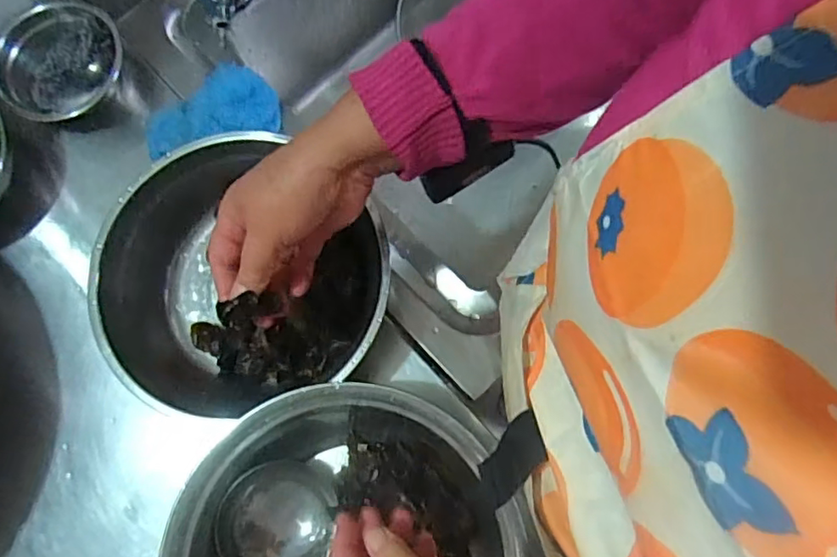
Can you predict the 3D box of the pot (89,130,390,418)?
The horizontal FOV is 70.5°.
[{"bbox_3d":[-0.159,0.011,0.528,0.219,0.086,0.235,0,77,1],"label":"pot"}]

